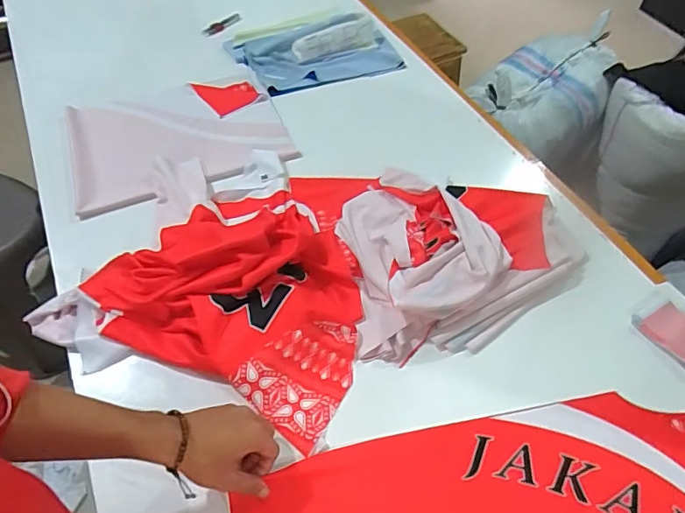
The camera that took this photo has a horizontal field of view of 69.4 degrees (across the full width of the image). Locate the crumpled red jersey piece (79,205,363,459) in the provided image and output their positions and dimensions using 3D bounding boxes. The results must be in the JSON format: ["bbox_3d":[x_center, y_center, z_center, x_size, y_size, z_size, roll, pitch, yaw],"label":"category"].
[{"bbox_3d":[-0.119,0.042,0.668,0.340,0.070,0.289,24,56,16],"label":"crumpled red jersey piece"}]

